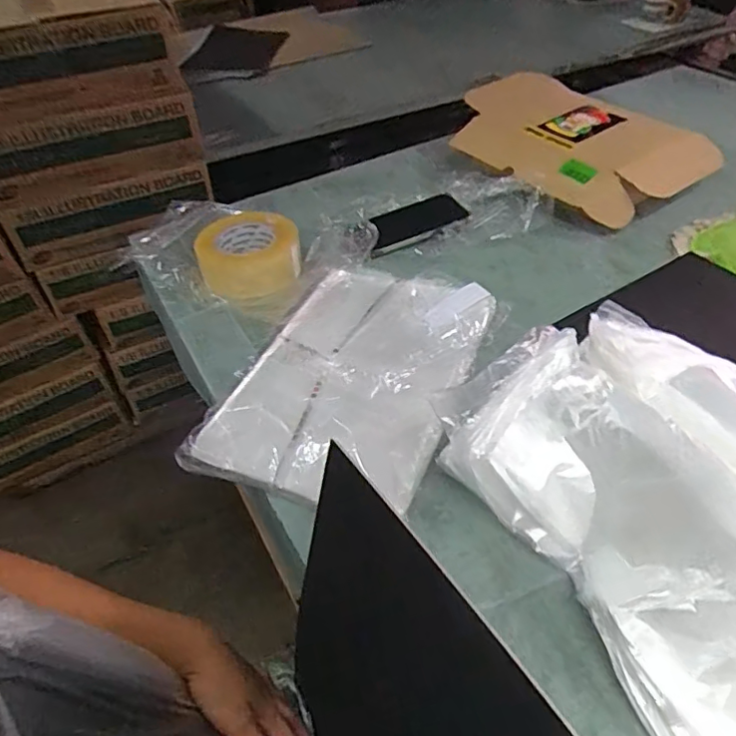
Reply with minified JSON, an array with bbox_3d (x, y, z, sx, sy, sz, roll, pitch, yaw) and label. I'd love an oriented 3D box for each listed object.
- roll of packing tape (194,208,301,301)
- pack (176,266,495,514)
[{"bbox_3d":[-0.160,-0.153,0.763,0.132,0.054,0.152,-9,46,-5],"label":"roll of packing tape"},{"bbox_3d":[-0.017,0.002,0.610,0.230,0.035,0.320,16,49,18],"label":"pack"}]

